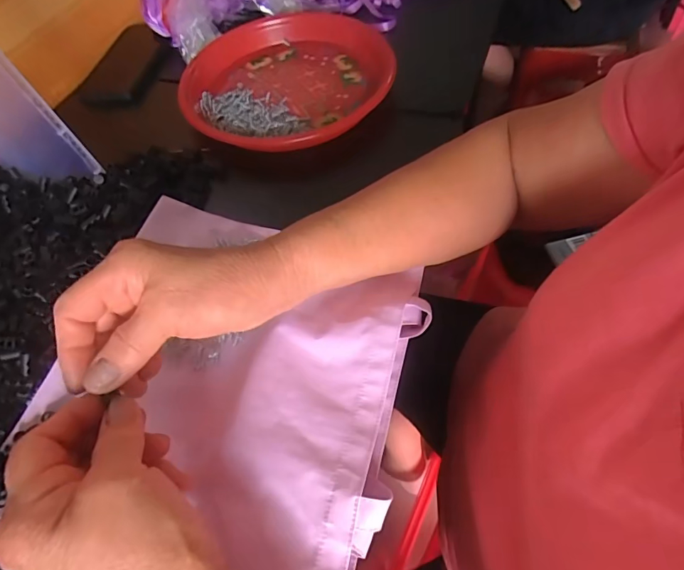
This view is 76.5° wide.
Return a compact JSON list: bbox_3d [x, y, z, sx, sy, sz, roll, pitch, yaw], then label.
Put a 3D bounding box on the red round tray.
[{"bbox_3d":[-0.059,-0.243,0.507,0.233,0.043,0.238,-1,57,1],"label":"red round tray"}]

